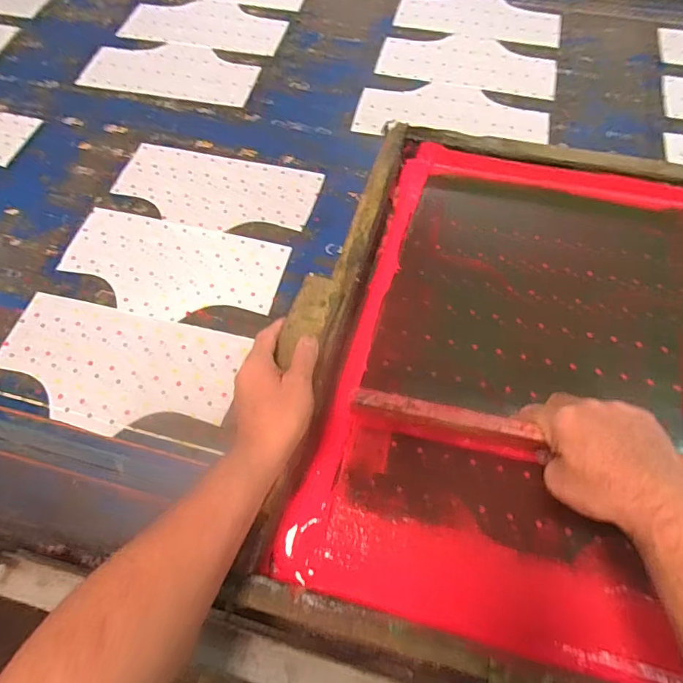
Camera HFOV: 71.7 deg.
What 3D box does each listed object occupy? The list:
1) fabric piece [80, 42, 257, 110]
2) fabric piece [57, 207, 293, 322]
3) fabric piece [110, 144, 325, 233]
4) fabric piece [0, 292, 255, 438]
[{"bbox_3d":[-0.312,-0.491,0.858,0.325,0.005,0.145,10,61,7],"label":"fabric piece"},{"bbox_3d":[-0.236,-0.102,0.647,0.304,0.004,0.147,13,62,8],"label":"fabric piece"},{"bbox_3d":[-0.192,-0.229,0.716,0.303,0.004,0.141,14,62,9],"label":"fabric piece"},{"bbox_3d":[-0.279,0.032,0.578,0.299,0.007,0.152,12,61,8],"label":"fabric piece"}]

